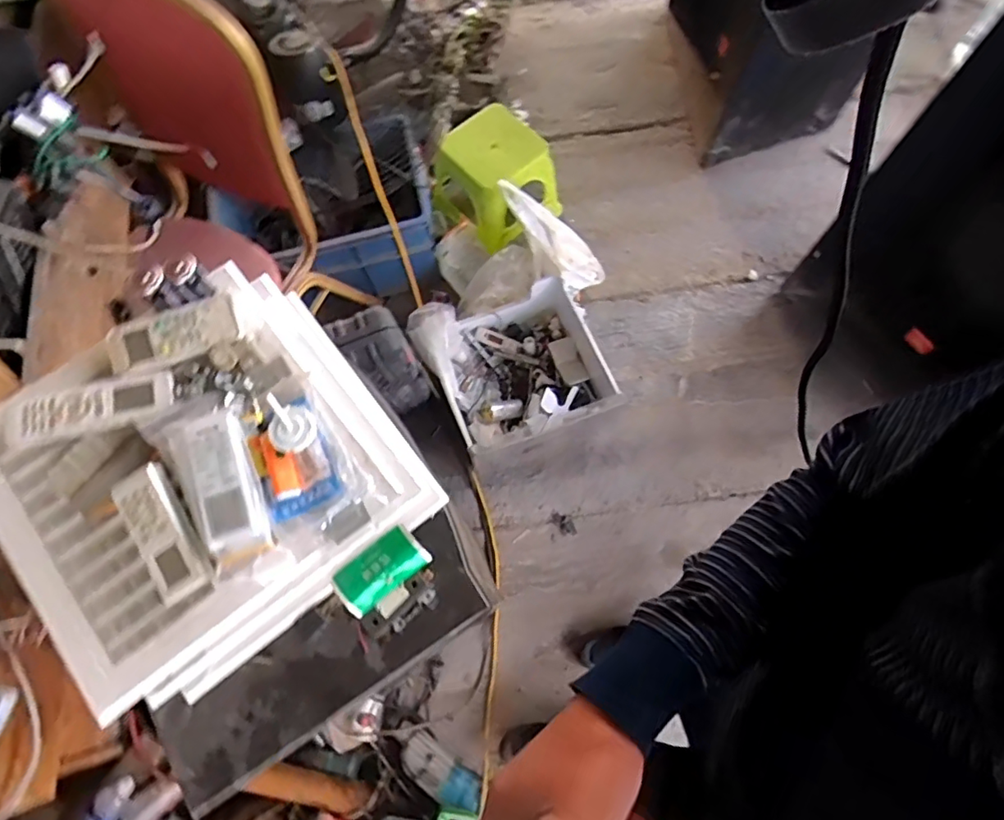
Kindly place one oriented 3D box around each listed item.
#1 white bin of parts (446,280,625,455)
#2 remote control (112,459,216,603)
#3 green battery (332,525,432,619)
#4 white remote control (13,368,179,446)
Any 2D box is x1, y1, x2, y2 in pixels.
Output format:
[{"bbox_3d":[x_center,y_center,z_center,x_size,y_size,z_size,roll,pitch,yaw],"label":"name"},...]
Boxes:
[{"bbox_3d":[0.059,-0.102,1.443,0.382,0.217,0.366,-18,72,-4],"label":"white bin of parts"},{"bbox_3d":[-0.312,0.111,0.525,0.049,0.025,0.121,-30,73,-8],"label":"remote control"},{"bbox_3d":[-0.115,0.150,0.541,0.088,0.026,0.046,-37,74,-10],"label":"green battery"},{"bbox_3d":[-0.406,-0.002,0.569,0.152,0.023,0.044,-19,72,-4],"label":"white remote control"}]

